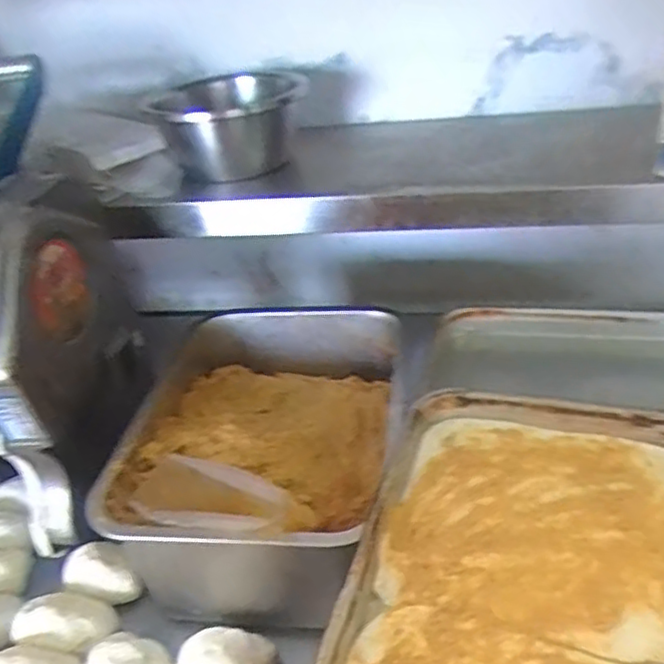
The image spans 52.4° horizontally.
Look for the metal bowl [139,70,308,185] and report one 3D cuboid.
[{"bbox_3d":[-0.120,-0.251,0.838,0.183,0.102,0.183,-5,32,3],"label":"metal bowl"}]

